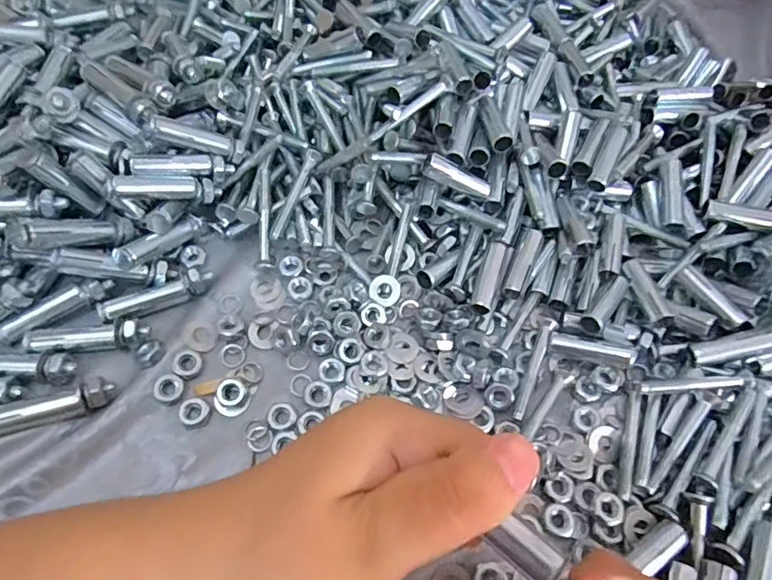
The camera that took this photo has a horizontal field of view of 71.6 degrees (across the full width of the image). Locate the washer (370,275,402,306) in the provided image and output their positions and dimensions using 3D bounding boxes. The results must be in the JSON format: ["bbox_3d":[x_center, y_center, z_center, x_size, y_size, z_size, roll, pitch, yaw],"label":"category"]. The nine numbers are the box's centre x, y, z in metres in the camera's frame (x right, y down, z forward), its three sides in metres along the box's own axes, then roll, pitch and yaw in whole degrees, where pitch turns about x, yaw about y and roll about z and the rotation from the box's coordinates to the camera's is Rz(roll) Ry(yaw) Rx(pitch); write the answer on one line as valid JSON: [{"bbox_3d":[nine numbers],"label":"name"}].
[{"bbox_3d":[0.000,0.000,0.282,0.016,0.004,0.016,0,78,1],"label":"washer"}]

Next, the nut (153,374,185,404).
[{"bbox_3d":[-0.101,0.045,0.249,0.012,0.004,0.013,2,60,-3],"label":"nut"}]

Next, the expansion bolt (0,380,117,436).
[{"bbox_3d":[-0.149,0.052,0.237,0.053,0.011,0.012,-15,62,-12],"label":"expansion bolt"}]

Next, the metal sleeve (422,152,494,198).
[{"bbox_3d":[0.038,-0.061,0.292,0.039,0.014,0.013,23,59,-13],"label":"metal sleeve"}]

